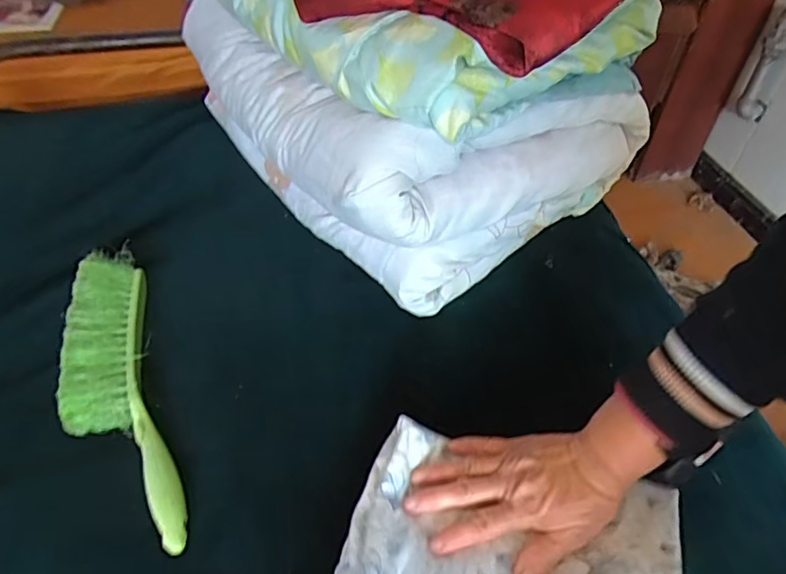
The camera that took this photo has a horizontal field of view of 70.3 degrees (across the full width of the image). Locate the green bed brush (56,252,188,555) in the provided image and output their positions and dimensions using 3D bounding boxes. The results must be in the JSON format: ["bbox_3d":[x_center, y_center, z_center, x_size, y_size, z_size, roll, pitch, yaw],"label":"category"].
[{"bbox_3d":[-0.256,0.088,0.507,0.082,0.040,0.308,-15,49,-17],"label":"green bed brush"}]

